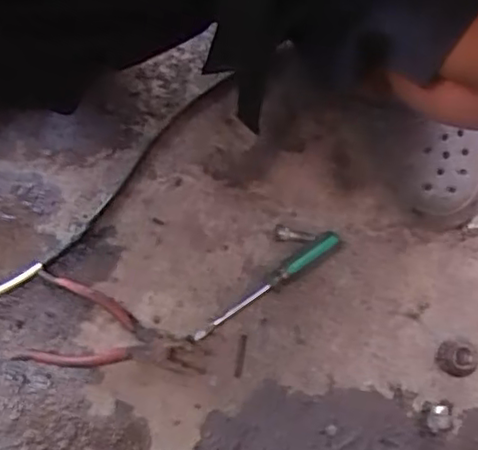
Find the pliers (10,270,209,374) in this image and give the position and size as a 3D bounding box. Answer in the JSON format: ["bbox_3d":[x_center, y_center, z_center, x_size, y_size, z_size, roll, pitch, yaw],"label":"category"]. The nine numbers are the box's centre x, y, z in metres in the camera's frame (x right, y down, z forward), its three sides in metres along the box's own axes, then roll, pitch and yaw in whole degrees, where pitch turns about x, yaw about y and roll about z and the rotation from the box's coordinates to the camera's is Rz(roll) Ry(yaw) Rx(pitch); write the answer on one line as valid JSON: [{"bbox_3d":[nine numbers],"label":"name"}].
[{"bbox_3d":[-0.133,0.123,0.683,0.185,0.012,0.092,17,80,3],"label":"pliers"}]

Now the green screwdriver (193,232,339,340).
[{"bbox_3d":[0.029,0.066,0.696,0.186,0.017,0.015,-34,81,-7],"label":"green screwdriver"}]

